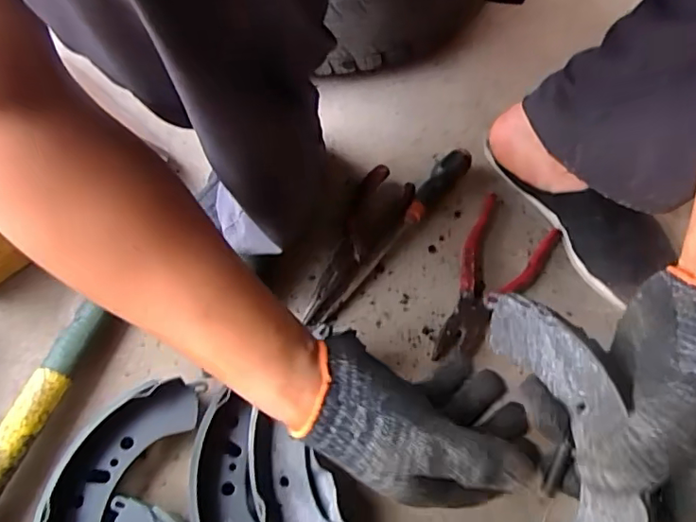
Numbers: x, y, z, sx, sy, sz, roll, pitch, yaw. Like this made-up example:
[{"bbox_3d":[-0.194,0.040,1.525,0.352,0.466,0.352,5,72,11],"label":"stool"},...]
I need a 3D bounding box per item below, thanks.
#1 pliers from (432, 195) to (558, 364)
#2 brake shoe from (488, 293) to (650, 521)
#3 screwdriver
[{"bbox_3d":[0.138,0.019,0.542,0.081,0.017,0.189,30,64,11],"label":"pliers"},{"bbox_3d":[0.127,0.123,0.324,0.071,0.048,0.202,-10,72,33],"label":"brake shoe"},{"bbox_3d":[0.050,-0.030,0.556,0.028,0.023,0.239,37,66,14],"label":"screwdriver"}]

